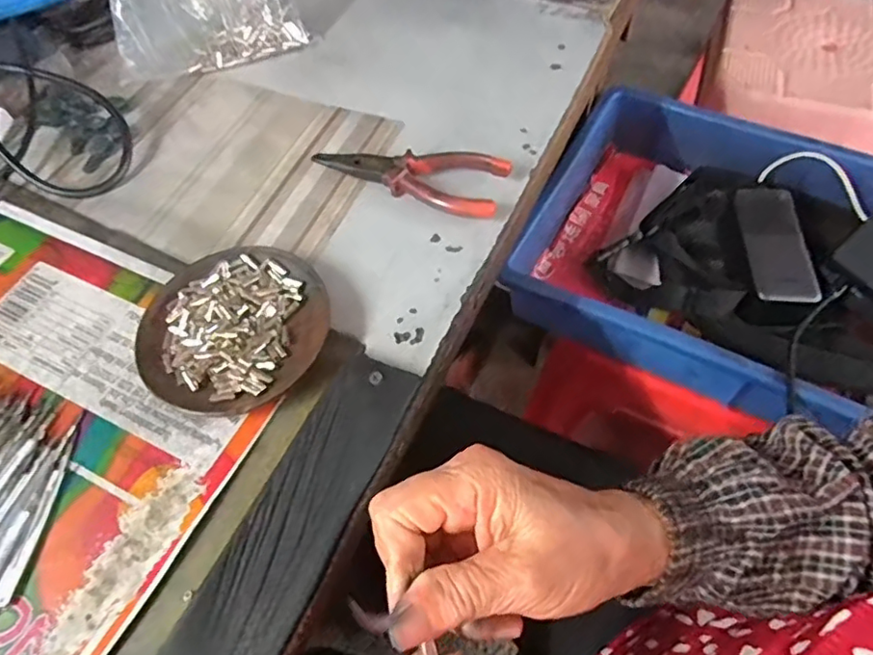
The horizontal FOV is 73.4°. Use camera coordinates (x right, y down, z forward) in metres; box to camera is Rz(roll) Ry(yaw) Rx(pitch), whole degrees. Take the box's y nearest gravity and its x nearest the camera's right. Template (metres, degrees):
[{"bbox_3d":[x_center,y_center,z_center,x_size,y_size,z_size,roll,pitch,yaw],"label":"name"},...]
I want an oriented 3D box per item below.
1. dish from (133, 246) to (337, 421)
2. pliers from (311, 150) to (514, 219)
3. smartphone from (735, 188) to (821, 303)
[{"bbox_3d":[-0.127,-0.005,0.366,0.113,0.022,0.123,-1,57,1],"label":"dish"},{"bbox_3d":[-0.019,-0.115,0.434,0.141,0.019,0.050,18,60,13],"label":"pliers"},{"bbox_3d":[0.314,-0.080,0.539,0.054,0.015,0.132,3,58,5],"label":"smartphone"}]

